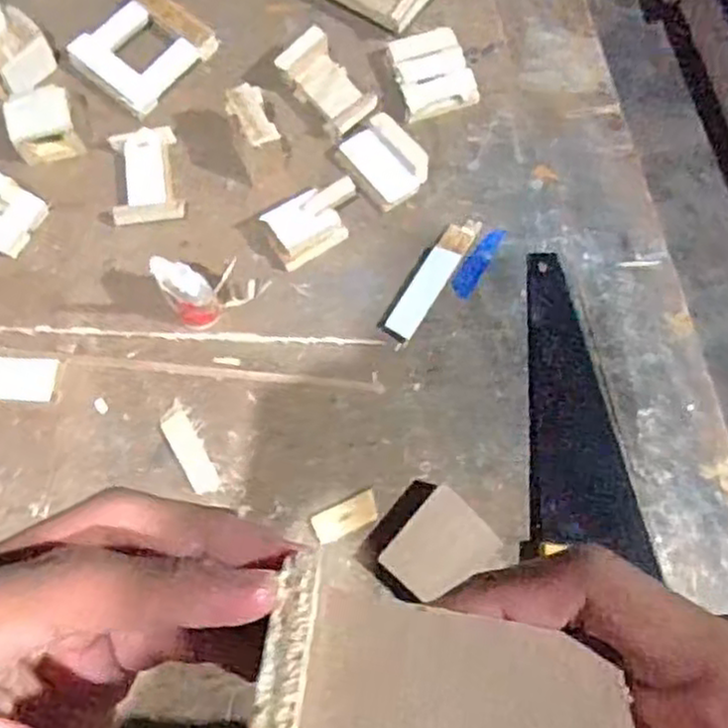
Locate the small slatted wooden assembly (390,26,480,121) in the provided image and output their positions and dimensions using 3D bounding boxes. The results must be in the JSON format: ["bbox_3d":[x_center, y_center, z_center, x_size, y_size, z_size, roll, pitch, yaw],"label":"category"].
[{"bbox_3d":[0.069,-0.296,0.754,0.071,0.023,0.086,-17,73,-3],"label":"small slatted wooden assembly"}]

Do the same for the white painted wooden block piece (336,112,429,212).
[{"bbox_3d":[0.017,-0.200,0.734,0.065,0.033,0.090,-40,76,-8],"label":"white painted wooden block piece"}]

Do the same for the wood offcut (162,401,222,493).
[{"bbox_3d":[-0.158,0.078,0.676,0.028,0.005,0.086,-30,74,-7],"label":"wood offcut"}]

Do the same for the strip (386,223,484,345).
[{"bbox_3d":[0.067,-0.082,0.712,0.027,0.015,0.137,30,77,11],"label":"strip"}]

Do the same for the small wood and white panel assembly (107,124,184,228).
[{"bbox_3d":[-0.216,-0.186,0.738,0.064,0.021,0.096,-11,73,-1],"label":"small wood and white panel assembly"}]

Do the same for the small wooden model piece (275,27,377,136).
[{"bbox_3d":[-0.036,-0.281,0.752,0.061,0.037,0.101,-42,76,-9],"label":"small wooden model piece"}]

